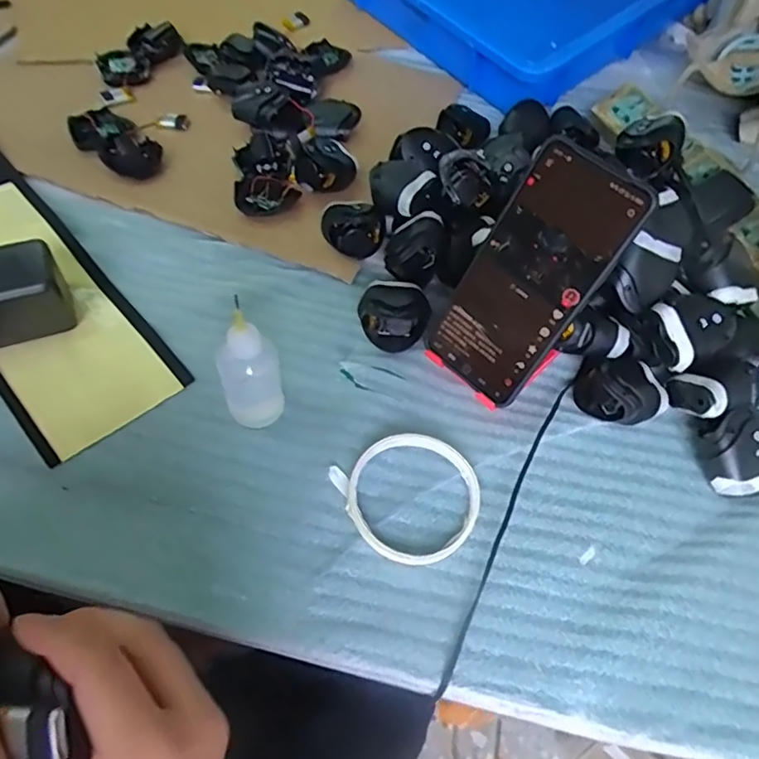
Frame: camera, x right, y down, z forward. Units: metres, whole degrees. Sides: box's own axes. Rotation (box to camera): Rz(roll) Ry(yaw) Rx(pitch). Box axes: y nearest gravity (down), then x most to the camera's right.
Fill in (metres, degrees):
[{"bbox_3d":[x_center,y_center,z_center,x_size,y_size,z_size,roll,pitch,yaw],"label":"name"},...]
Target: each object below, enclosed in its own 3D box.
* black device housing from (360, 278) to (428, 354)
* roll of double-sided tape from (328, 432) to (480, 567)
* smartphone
[{"bbox_3d":[0.011,-0.054,0.437,0.050,0.038,0.058,5,56,-2],"label":"black device housing"},{"bbox_3d":[0.023,0.075,0.373,0.086,0.016,0.083,3,56,-4],"label":"roll of double-sided tape"},{"bbox_3d":[0.096,-0.064,0.371,0.079,0.161,0.007,43,31,19],"label":"smartphone"}]

